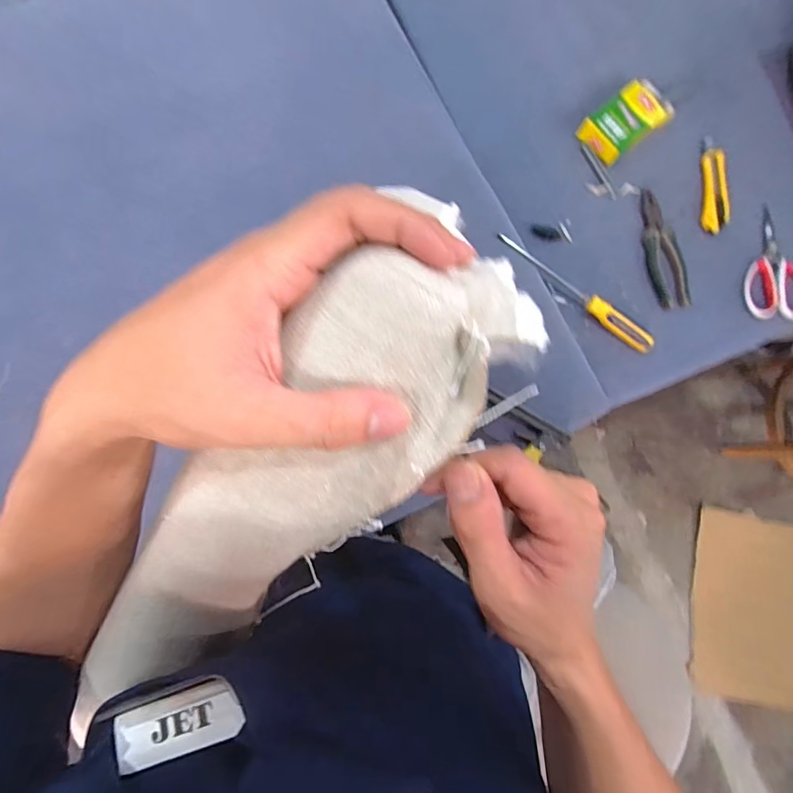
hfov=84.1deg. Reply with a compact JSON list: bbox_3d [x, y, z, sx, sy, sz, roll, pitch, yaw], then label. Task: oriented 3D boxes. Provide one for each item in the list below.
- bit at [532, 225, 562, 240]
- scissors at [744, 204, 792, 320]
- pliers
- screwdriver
[{"bbox_3d":[0.236,-0.259,0.693,0.047,0.006,0.019,10,83,-1],"label":"bit"},{"bbox_3d":[0.604,-0.216,0.701,0.105,0.021,0.188,1,83,-2],"label":"scissors"},{"bbox_3d":[0.419,-0.238,0.694,0.055,0.013,0.202,-8,83,-3],"label":"pliers"},{"bbox_3d":[0.269,-0.156,0.665,0.276,0.028,0.033,36,83,2],"label":"screwdriver"}]

